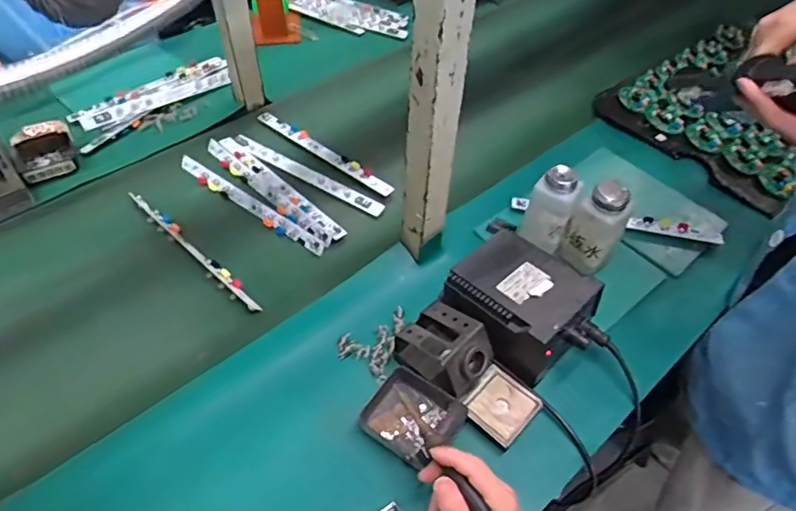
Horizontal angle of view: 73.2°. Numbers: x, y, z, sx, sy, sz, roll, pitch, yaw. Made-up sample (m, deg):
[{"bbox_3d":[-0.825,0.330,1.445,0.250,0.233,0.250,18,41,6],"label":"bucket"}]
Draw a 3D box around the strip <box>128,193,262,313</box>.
[{"bbox_3d":[-0.278,-0.011,0.724,0.285,0.025,0.022,35,56,26],"label":"strip"}]

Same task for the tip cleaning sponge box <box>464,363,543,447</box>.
[{"bbox_3d":[0.113,0.163,0.585,0.066,0.011,0.068,35,56,26],"label":"tip cleaning sponge box"}]

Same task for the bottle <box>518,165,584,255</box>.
[{"bbox_3d":[0.195,-0.058,0.688,0.055,0.111,0.048,26,52,19],"label":"bottle"}]

